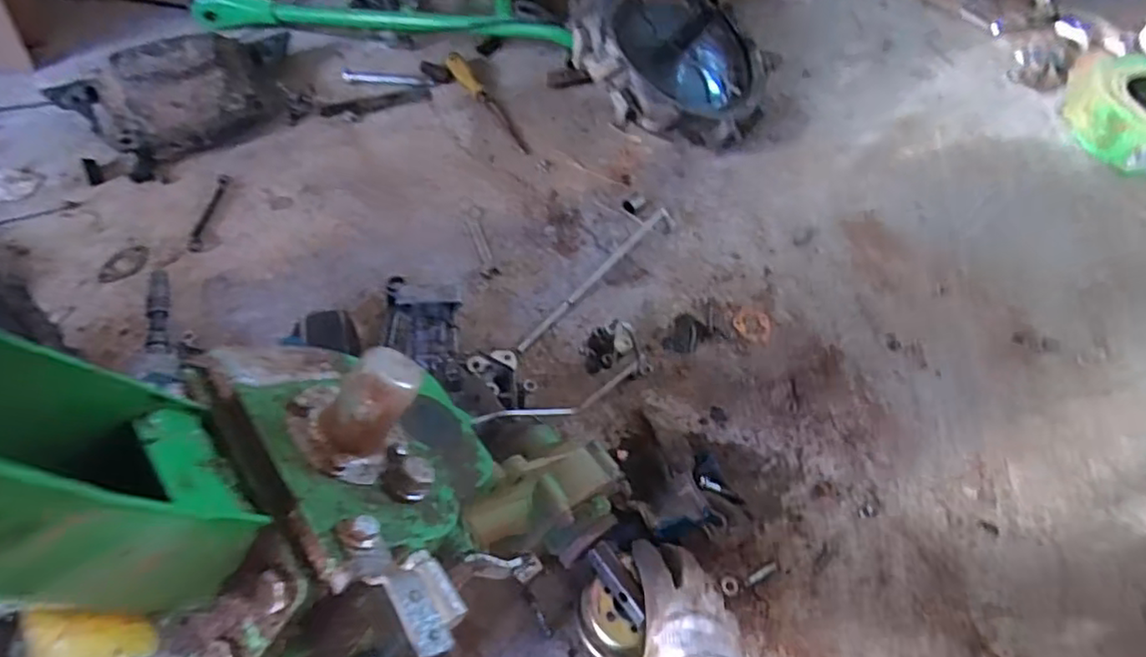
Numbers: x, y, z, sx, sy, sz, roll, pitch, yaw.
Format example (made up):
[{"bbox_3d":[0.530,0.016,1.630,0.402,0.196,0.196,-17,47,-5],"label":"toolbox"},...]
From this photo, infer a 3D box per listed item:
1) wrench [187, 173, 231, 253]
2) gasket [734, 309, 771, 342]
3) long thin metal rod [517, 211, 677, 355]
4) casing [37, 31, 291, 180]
[{"bbox_3d":[-0.527,-0.169,0.939,0.020,0.005,0.146,3,56,-2],"label":"wrench"},{"bbox_3d":[0.240,-0.006,0.861,0.049,0.004,0.050,2,56,-3],"label":"gasket"},{"bbox_3d":[0.038,-0.069,0.874,0.032,0.016,0.305,38,62,20],"label":"long thin metal rod"},{"bbox_3d":[-0.608,-0.384,1.030,0.353,0.087,0.252,-31,63,-21],"label":"casing"}]

